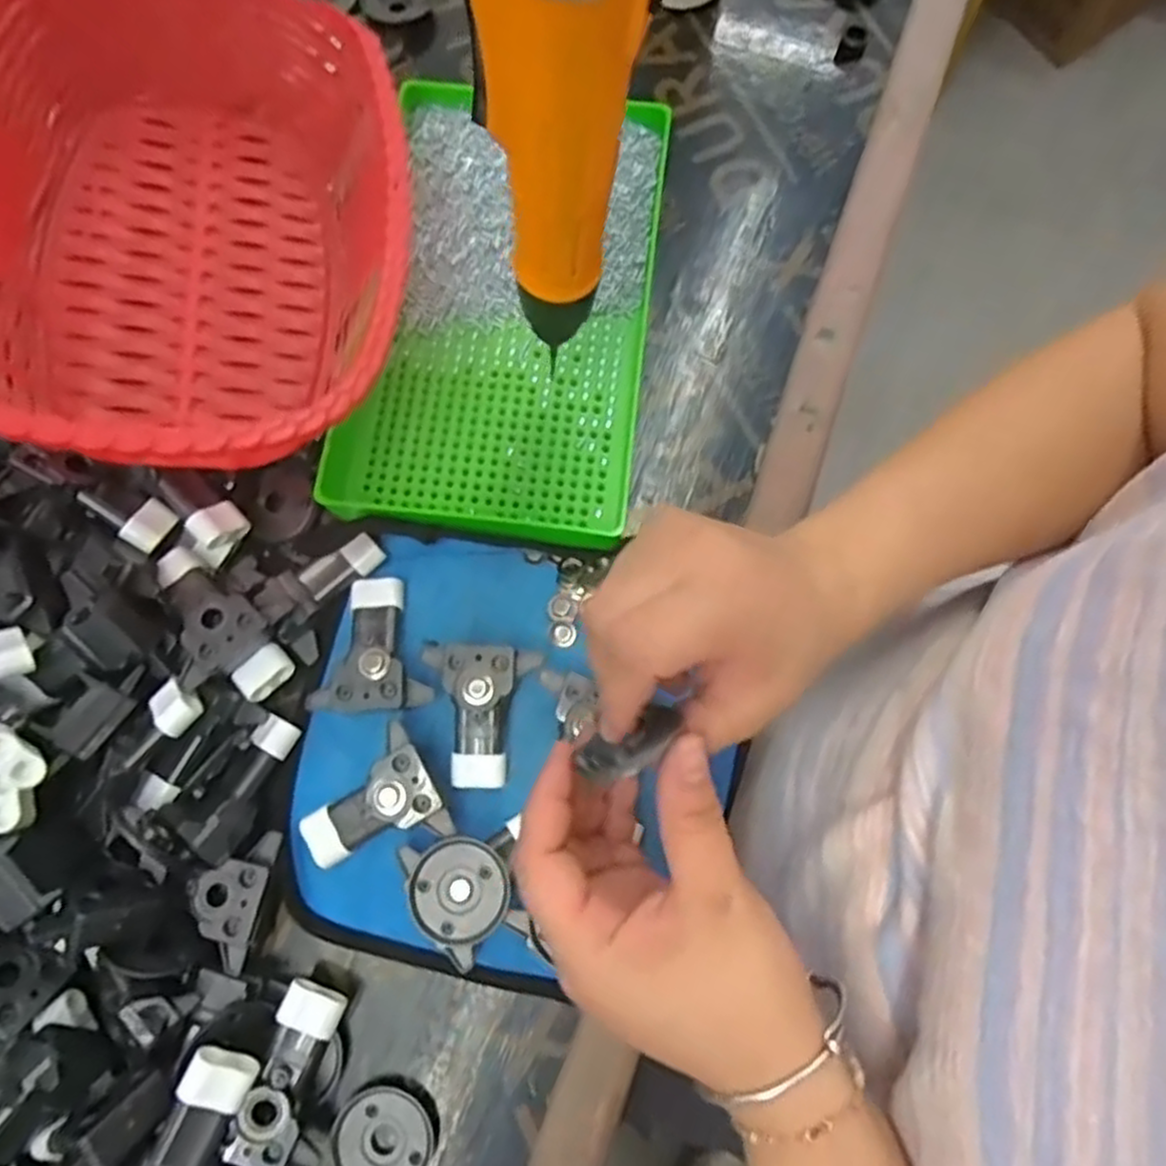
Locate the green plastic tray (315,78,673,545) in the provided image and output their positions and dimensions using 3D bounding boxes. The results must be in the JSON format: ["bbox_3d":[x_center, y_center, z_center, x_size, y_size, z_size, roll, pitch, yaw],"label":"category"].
[{"bbox_3d":[-0.041,-0.140,0.386,0.148,0.030,0.235,7,77,0],"label":"green plastic tray"}]

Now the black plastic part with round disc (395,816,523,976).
[{"bbox_3d":[-0.051,0.139,0.330,0.050,0.028,0.053,-12,78,-4],"label":"black plastic part with round disc"}]

